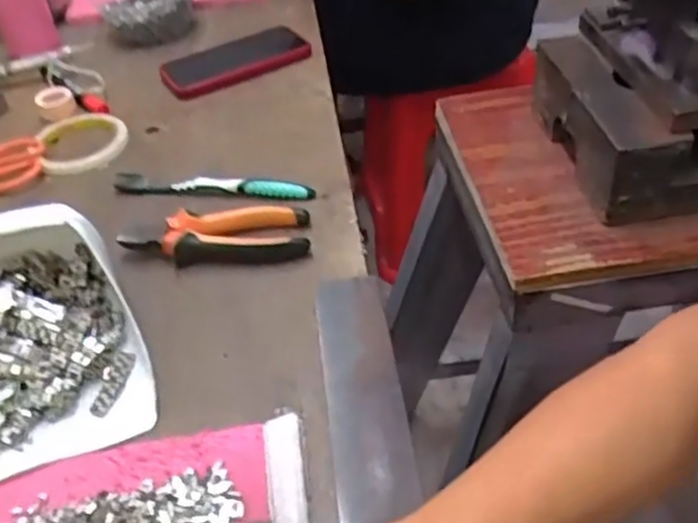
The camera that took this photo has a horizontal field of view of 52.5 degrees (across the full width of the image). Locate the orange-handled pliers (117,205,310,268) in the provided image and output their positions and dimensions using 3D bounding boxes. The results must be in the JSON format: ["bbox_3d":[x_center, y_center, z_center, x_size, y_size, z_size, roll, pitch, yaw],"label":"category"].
[{"bbox_3d":[-0.109,-0.021,0.578,0.148,0.022,0.048,-6,42,1],"label":"orange-handled pliers"}]

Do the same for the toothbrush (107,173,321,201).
[{"bbox_3d":[-0.123,-0.069,0.637,0.186,0.017,0.012,2,42,11],"label":"toothbrush"}]

